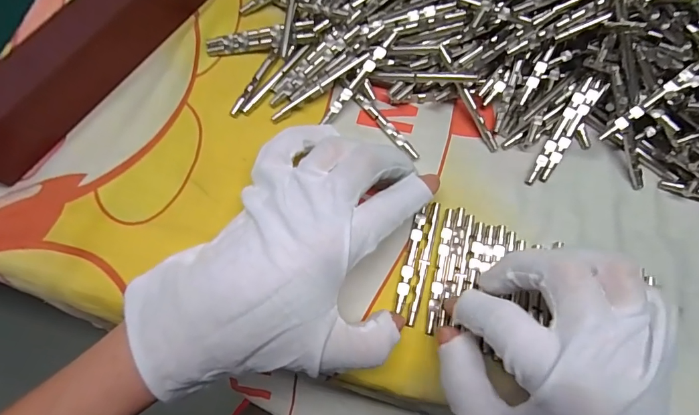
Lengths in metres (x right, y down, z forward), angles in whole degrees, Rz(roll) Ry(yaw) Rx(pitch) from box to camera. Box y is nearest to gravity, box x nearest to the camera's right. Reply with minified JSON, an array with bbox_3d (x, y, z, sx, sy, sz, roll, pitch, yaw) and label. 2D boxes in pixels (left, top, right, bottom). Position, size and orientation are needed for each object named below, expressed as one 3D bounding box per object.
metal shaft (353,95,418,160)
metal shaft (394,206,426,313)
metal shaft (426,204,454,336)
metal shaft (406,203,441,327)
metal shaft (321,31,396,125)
[{"bbox_3d":[0.022,-0.049,0.237,0.006,0.005,0.053,-38,81,-9],"label":"metal shaft"},{"bbox_3d":[0.034,0.028,0.217,0.006,0.004,0.058,16,75,3],"label":"metal shaft"},{"bbox_3d":[0.049,0.033,0.214,0.006,0.004,0.068,13,77,1],"label":"metal shaft"},{"bbox_3d":[0.041,0.029,0.214,0.005,0.004,0.068,14,77,2],"label":"metal shaft"},{"bbox_3d":[0.005,-0.075,0.232,0.006,0.004,0.064,41,96,8],"label":"metal shaft"}]

